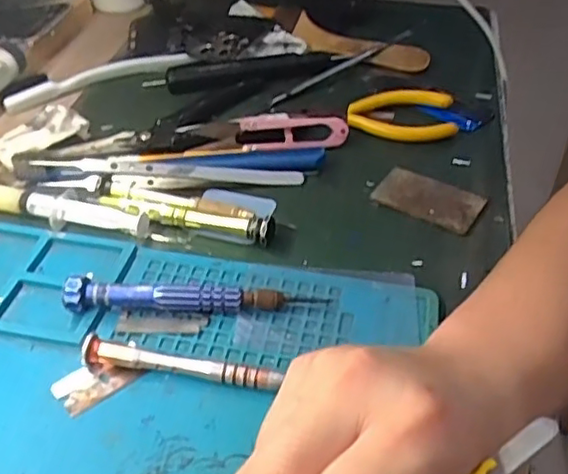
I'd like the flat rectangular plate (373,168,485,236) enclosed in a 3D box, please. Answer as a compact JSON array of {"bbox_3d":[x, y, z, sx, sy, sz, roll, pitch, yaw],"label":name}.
[{"bbox_3d":[0.085,-0.023,0.368,0.059,0.004,0.036,26,47,26],"label":"flat rectangular plate"}]

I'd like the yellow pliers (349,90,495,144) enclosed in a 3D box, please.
[{"bbox_3d":[0.094,-0.084,0.434,0.098,0.014,0.048,-1,42,-1],"label":"yellow pliers"}]

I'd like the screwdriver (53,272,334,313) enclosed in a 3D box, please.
[{"bbox_3d":[-0.042,0.028,0.301,0.120,0.018,0.012,-1,42,-2],"label":"screwdriver"}]

